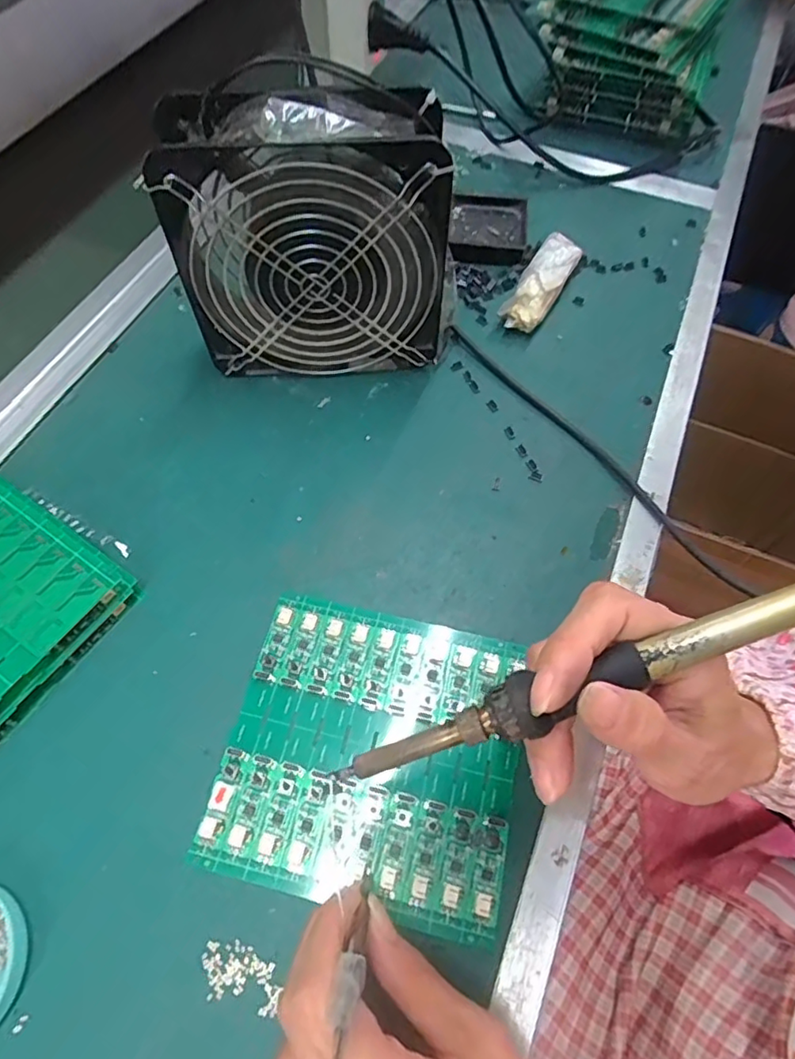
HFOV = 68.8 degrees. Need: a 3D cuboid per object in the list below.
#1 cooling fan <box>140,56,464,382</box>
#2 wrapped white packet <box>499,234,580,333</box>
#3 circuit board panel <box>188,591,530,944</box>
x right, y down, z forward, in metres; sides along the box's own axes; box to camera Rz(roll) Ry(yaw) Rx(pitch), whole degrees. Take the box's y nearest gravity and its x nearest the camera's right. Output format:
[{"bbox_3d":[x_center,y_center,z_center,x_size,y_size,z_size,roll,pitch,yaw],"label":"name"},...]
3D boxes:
[{"bbox_3d":[-0.046,-0.165,0.344,0.156,0.153,0.057,-2,62,-2],"label":"cooling fan"},{"bbox_3d":[0.105,-0.179,0.423,0.030,0.024,0.088,28,65,13],"label":"wrapped white packet"},{"bbox_3d":[-0.011,0.104,0.285,0.137,0.005,0.133,12,62,6],"label":"circuit board panel"}]

